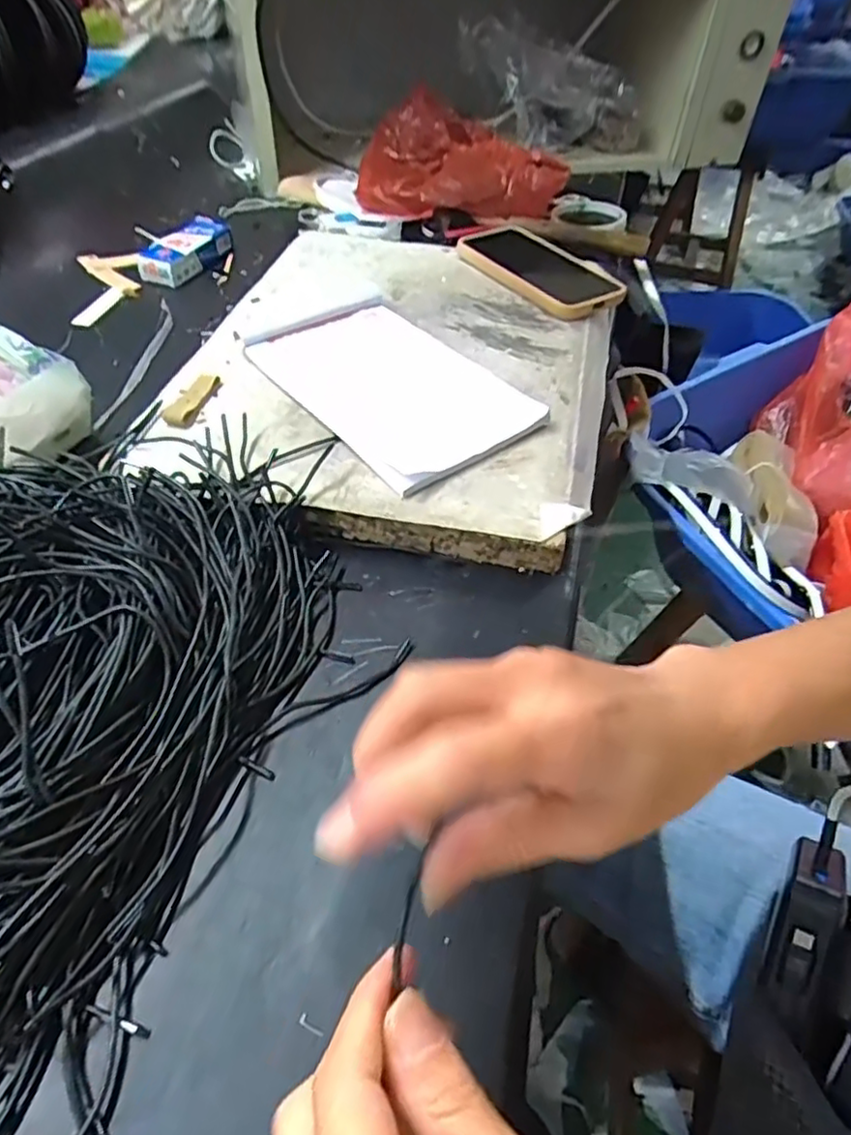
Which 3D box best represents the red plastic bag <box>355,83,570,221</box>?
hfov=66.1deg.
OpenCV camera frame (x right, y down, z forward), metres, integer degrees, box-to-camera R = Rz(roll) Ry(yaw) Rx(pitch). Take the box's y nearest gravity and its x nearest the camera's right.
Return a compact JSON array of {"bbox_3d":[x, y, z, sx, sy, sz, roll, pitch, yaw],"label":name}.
[{"bbox_3d":[0.039,-0.489,0.787,0.227,0.070,0.221,2,47,-1],"label":"red plastic bag"}]

